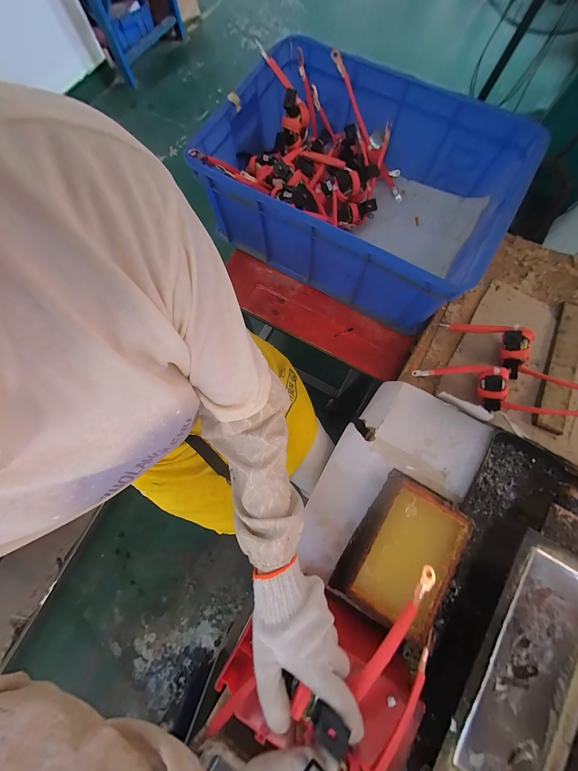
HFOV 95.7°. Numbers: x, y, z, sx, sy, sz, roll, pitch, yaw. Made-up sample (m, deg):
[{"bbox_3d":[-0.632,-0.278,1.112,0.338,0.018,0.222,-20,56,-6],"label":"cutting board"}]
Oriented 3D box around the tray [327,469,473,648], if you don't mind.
[{"bbox_3d":[0.185,0.278,0.438,0.141,0.066,0.230,32,80,7],"label":"tray"}]

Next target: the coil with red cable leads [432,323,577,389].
[{"bbox_3d":[0.467,-0.057,0.518,0.328,0.085,0.073,40,81,9],"label":"coil with red cable leads"}]

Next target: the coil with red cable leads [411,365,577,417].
[{"bbox_3d":[0.422,0.019,0.501,0.333,0.068,0.089,12,78,3],"label":"coil with red cable leads"}]

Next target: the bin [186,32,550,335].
[{"bbox_3d":[0.136,-0.468,0.596,0.627,0.202,0.414,31,80,7],"label":"bin"}]

